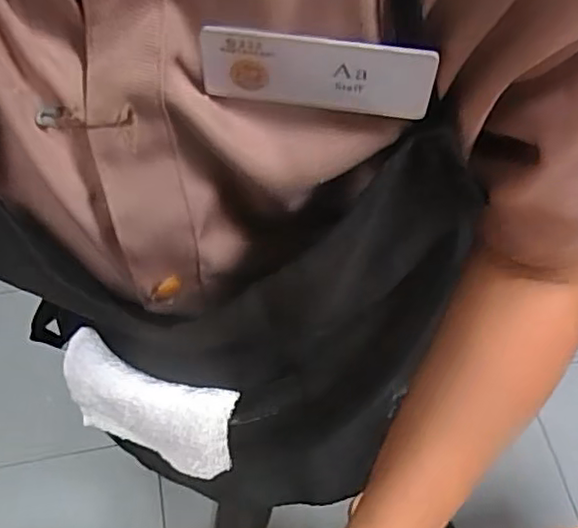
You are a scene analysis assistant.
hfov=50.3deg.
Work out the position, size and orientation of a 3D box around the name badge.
[{"bbox_3d":[0.009,-0.063,0.204,0.074,0.027,0.007,9,60,3],"label":"name badge"}]

